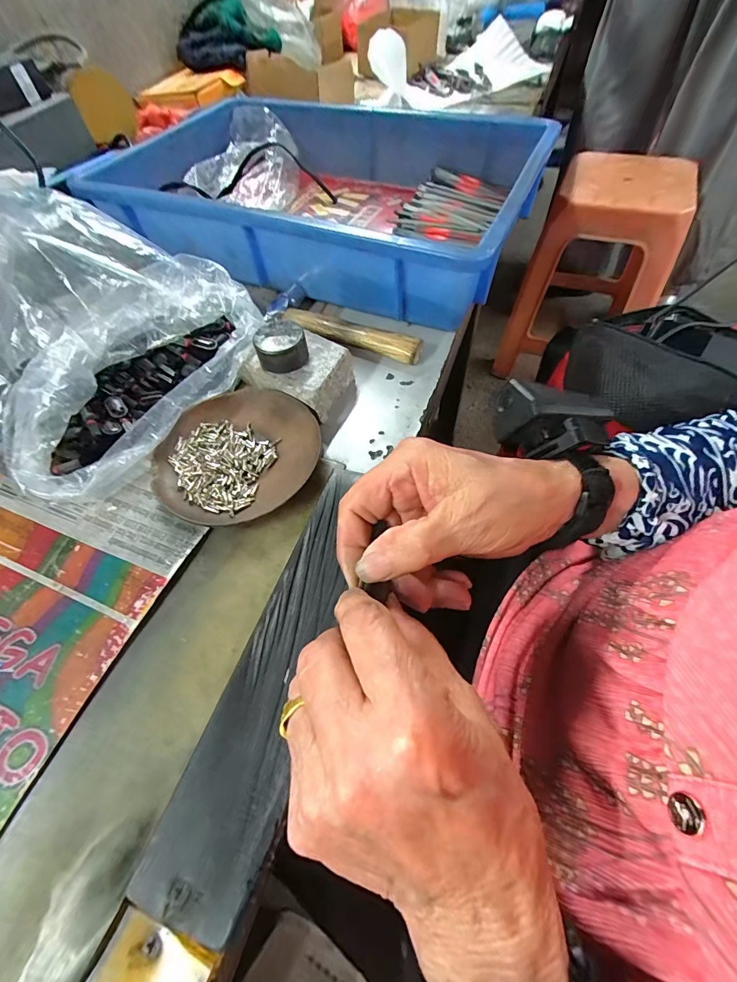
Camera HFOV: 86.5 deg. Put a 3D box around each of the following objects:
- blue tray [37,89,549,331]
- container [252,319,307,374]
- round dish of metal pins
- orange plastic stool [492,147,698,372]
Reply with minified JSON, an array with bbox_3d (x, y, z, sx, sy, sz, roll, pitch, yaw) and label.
[{"bbox_3d":[-0.046,-0.324,0.426,0.417,0.082,0.283,20,61,16],"label":"blue tray"},{"bbox_3d":[-0.066,-0.109,0.295,0.036,0.023,0.033,-2,57,3],"label":"container"},{"bbox_3d":[-0.092,-0.026,0.279,0.107,0.017,0.113,-2,57,3],"label":"round dish of metal pins"},{"bbox_3d":[0.604,-0.569,1.066,0.332,0.458,0.330,25,62,19],"label":"orange plastic stool"}]

